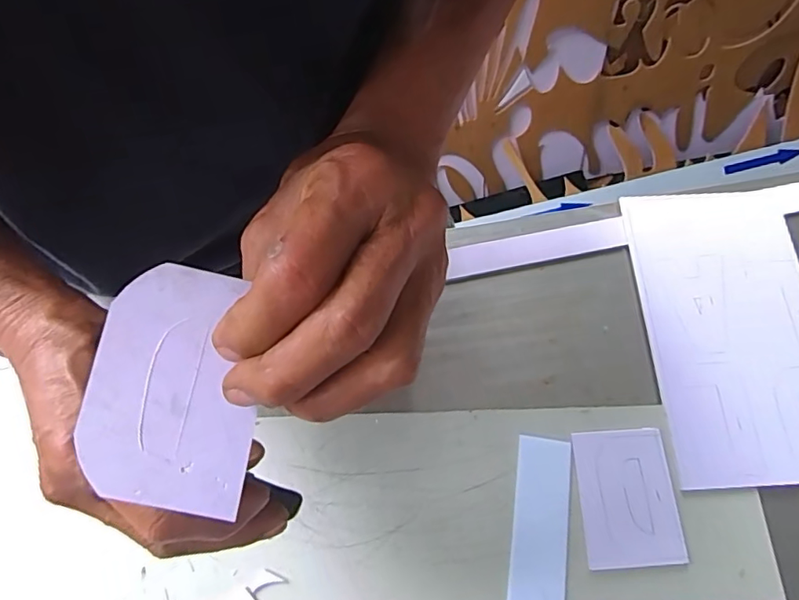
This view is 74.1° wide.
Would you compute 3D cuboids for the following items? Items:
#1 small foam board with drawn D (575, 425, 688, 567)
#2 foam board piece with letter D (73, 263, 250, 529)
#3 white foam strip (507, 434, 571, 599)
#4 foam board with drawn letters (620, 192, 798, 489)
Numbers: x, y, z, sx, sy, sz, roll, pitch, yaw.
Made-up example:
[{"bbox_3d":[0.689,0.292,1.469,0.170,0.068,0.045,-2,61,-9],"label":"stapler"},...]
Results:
[{"bbox_3d":[0.166,0.143,0.386,0.066,0.004,0.092,-2,70,-1],"label":"small foam board with drawn D"},{"bbox_3d":[-0.077,0.029,0.183,0.054,0.004,0.078,12,83,-7],"label":"foam board piece with letter D"},{"bbox_3d":[0.100,0.167,0.378,0.039,0.004,0.132,8,70,3],"label":"white foam strip"},{"bbox_3d":[0.271,0.022,0.431,0.138,0.009,0.241,-2,70,-1],"label":"foam board with drawn letters"}]

